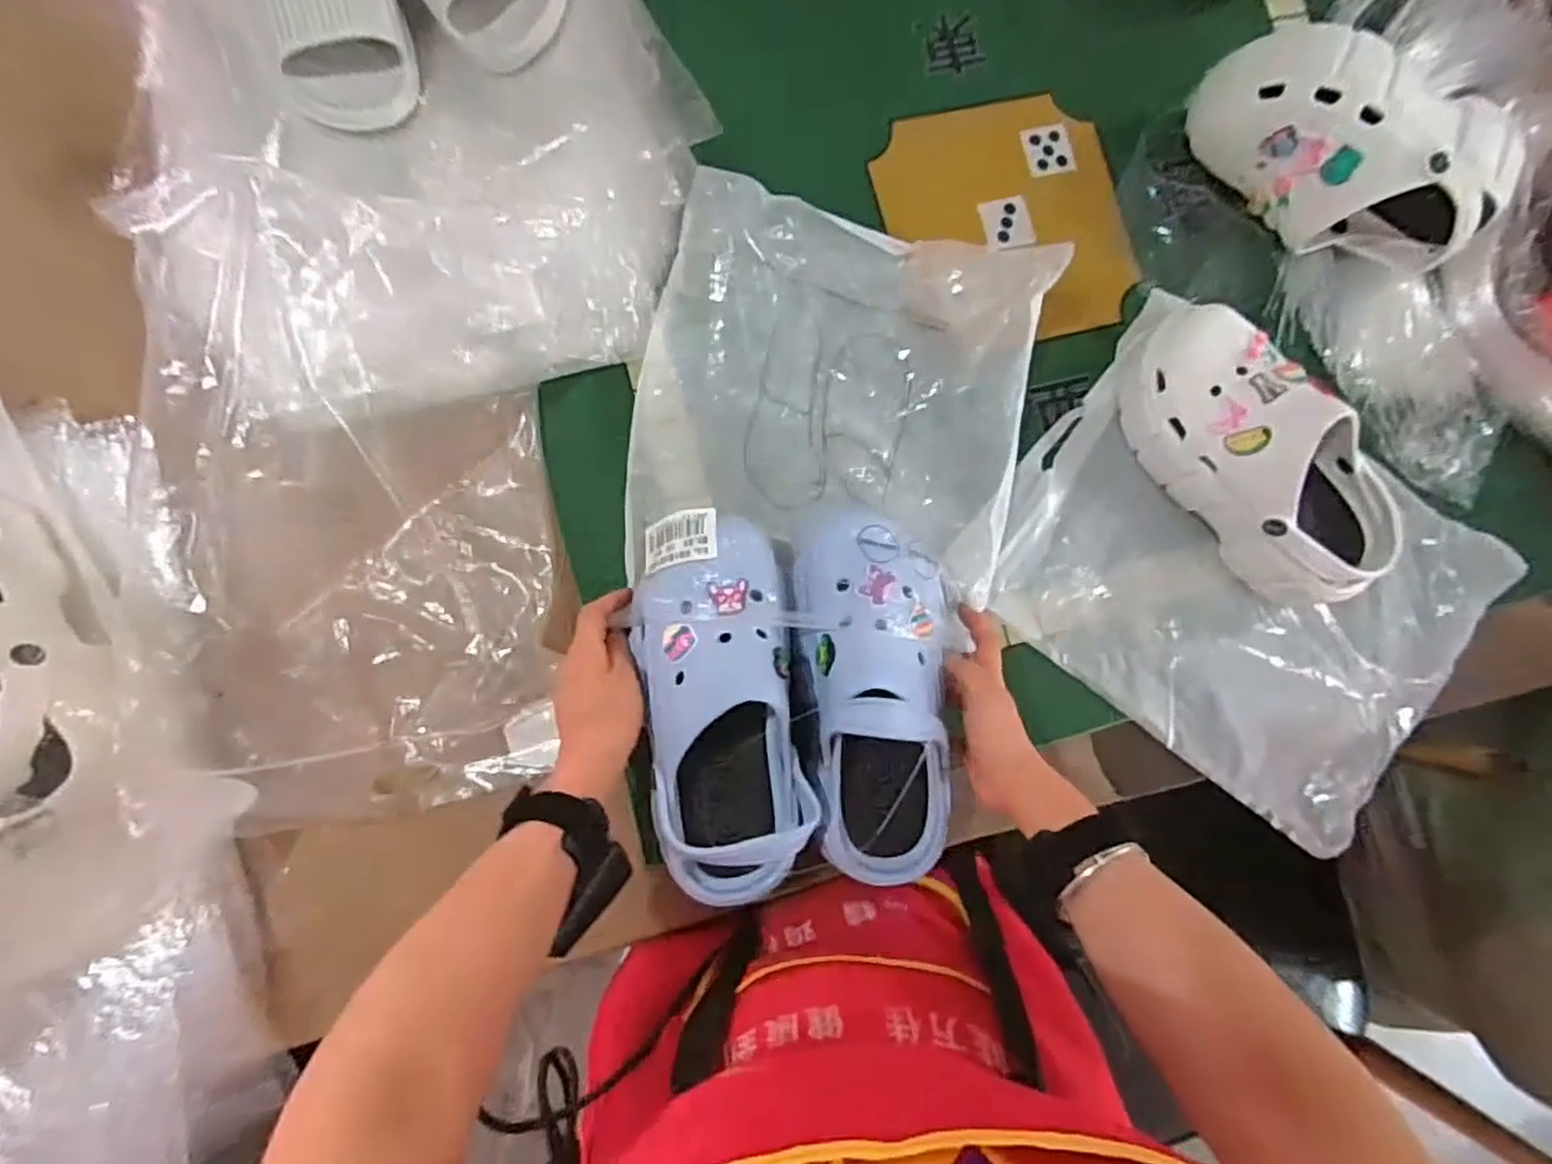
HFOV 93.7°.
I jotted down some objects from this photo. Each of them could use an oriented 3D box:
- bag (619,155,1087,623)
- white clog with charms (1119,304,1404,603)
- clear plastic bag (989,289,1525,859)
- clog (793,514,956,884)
[{"bbox_3d":[0.048,-0.132,0.548,0.295,0.098,0.343,9,84,-4],"label":"bag"},{"bbox_3d":[0.386,-0.098,0.579,0.105,0.101,0.263,-36,89,-7],"label":"white clog with charms"},{"bbox_3d":[0.401,-0.008,0.624,0.400,0.020,0.320,36,83,-1],"label":"clear plastic bag"},{"bbox_3d":[0.074,0.075,0.503,0.101,0.097,0.253,-7,91,-5],"label":"clog"}]

